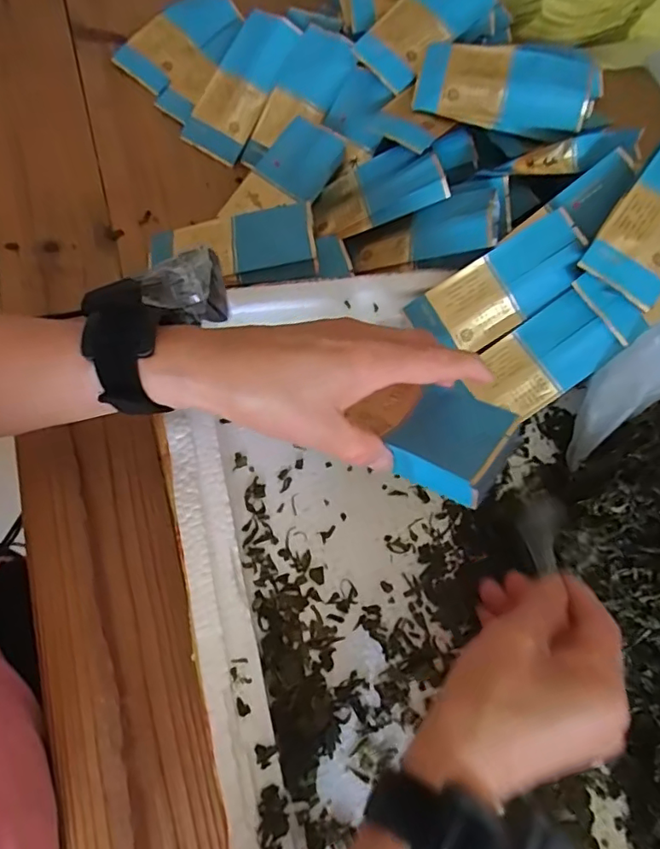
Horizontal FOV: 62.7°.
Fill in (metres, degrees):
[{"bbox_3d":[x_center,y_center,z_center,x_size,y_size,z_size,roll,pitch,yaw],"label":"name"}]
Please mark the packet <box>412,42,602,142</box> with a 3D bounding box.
[{"bbox_3d":[0.135,-0.261,0.418,0.132,0.017,0.069,19,91,9],"label":"packet"}]

